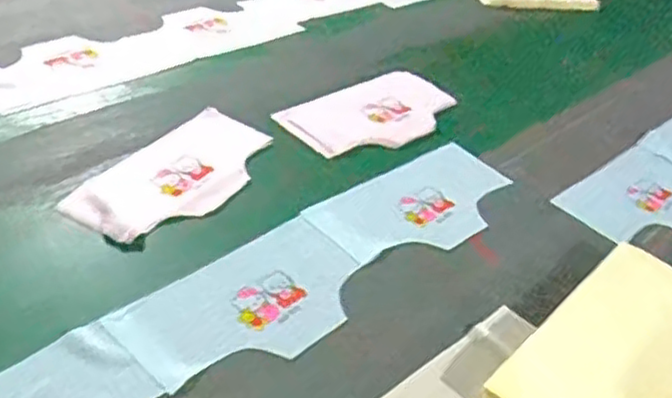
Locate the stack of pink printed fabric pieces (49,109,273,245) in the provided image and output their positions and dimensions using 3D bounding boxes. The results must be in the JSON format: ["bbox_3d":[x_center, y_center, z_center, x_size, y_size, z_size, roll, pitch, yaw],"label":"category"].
[{"bbox_3d":[-0.196,-0.031,0.897,0.137,0.021,0.275,26,39,18],"label":"stack of pink printed fabric pieces"}]

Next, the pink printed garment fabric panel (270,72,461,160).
[{"bbox_3d":[0.062,-0.135,1.077,0.280,0.011,0.155,-25,50,-38],"label":"pink printed garment fabric panel"}]

